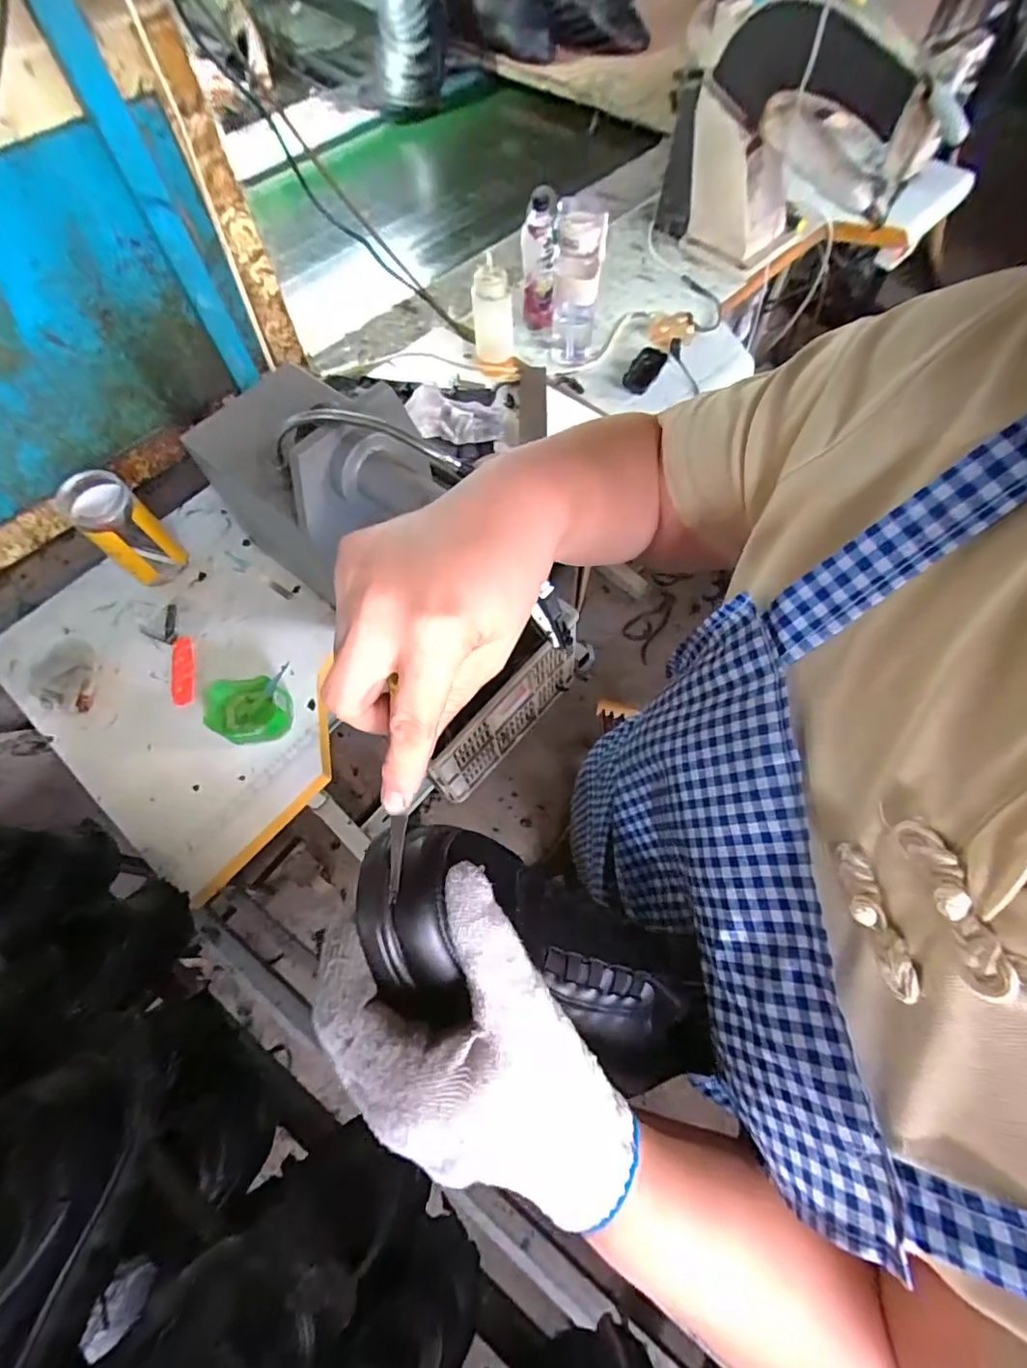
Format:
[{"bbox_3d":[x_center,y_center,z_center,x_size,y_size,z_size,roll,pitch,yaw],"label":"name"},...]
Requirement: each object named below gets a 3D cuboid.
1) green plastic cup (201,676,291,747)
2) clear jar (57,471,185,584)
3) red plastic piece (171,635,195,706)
[{"bbox_3d":[-0.353,0.038,0.734,0.099,0.068,0.086,-8,65,-3],"label":"green plastic cup"},{"bbox_3d":[-0.569,-0.221,0.798,0.082,0.171,0.083,0,65,1],"label":"clear jar"},{"bbox_3d":[-0.490,-0.022,0.798,0.030,0.006,0.116,-13,65,-5],"label":"red plastic piece"}]

